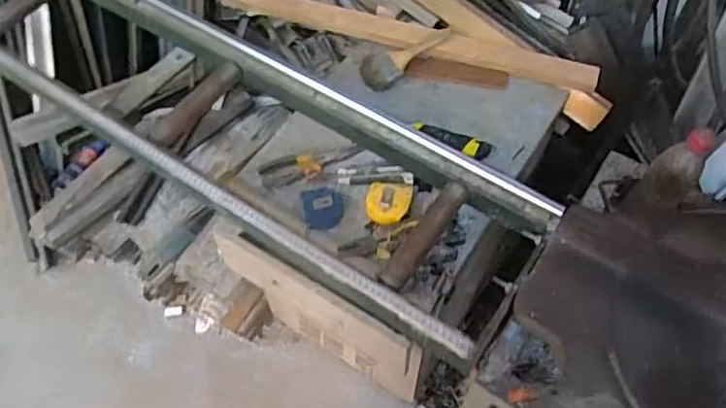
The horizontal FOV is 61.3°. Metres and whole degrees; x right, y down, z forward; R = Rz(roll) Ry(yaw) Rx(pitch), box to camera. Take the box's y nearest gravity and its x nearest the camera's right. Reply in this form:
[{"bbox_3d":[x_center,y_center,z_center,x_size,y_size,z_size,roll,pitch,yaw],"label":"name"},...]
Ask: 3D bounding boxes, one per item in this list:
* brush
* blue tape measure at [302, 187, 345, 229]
[{"bbox_3d":[0.085,-0.288,1.157,0.208,0.030,0.070,-34,63,-18],"label":"brush"},{"bbox_3d":[-0.063,0.003,0.978,0.062,0.026,0.075,-12,59,-6],"label":"blue tape measure"}]

